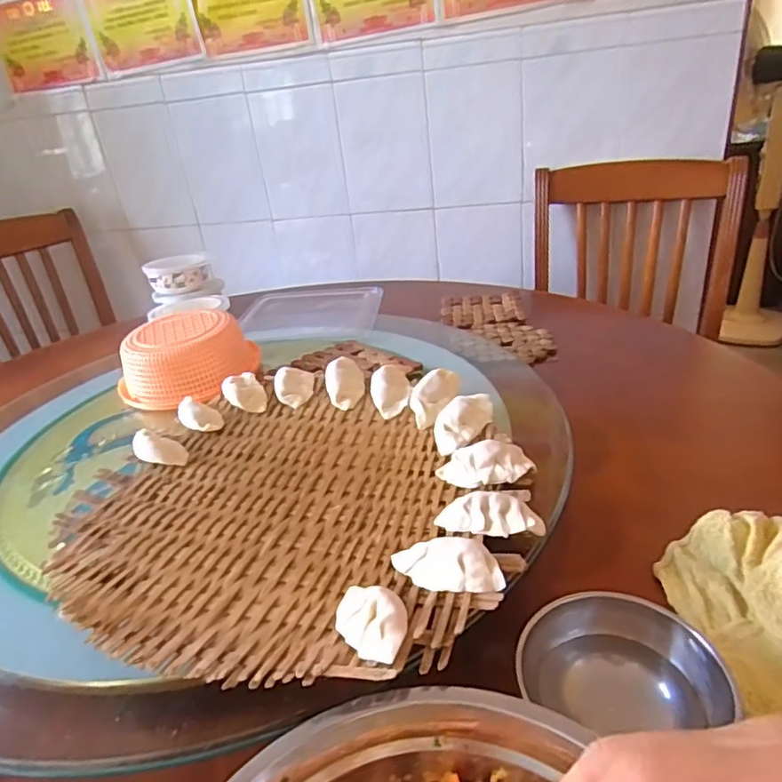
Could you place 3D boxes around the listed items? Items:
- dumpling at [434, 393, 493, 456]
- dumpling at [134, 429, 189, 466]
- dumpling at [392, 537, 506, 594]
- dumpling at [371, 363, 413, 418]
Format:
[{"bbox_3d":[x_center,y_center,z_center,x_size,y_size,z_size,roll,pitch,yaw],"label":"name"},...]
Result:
[{"bbox_3d":[0.067,0.028,0.523,0.060,0.031,0.035,-15,29,-16],"label":"dumpling"},{"bbox_3d":[-0.216,0.054,0.536,0.051,0.023,0.030,1,29,13],"label":"dumpling"},{"bbox_3d":[0.035,0.113,0.370,0.072,0.020,0.037,0,29,12],"label":"dumpling"},{"bbox_3d":[0.000,-0.001,0.586,0.040,0.029,0.057,-6,28,2],"label":"dumpling"}]

